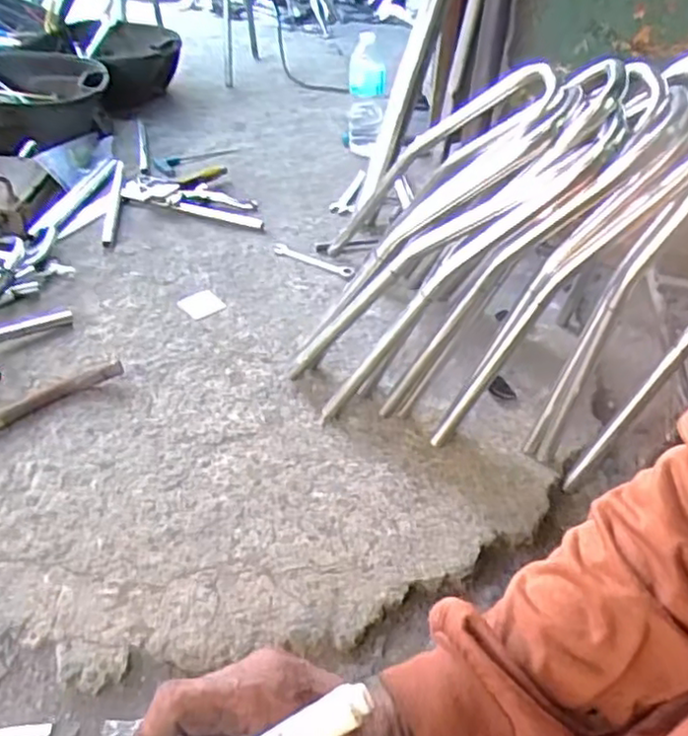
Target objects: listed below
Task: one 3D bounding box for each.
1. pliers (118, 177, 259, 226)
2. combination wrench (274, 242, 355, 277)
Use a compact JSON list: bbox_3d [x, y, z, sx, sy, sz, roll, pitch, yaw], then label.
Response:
[{"bbox_3d":[-0.297,-0.336,1.356,0.291,0.023,0.100,12,40,11],"label":"pliers"},{"bbox_3d":[-0.057,-0.195,1.241,0.166,0.007,0.037,22,43,22],"label":"combination wrench"}]

